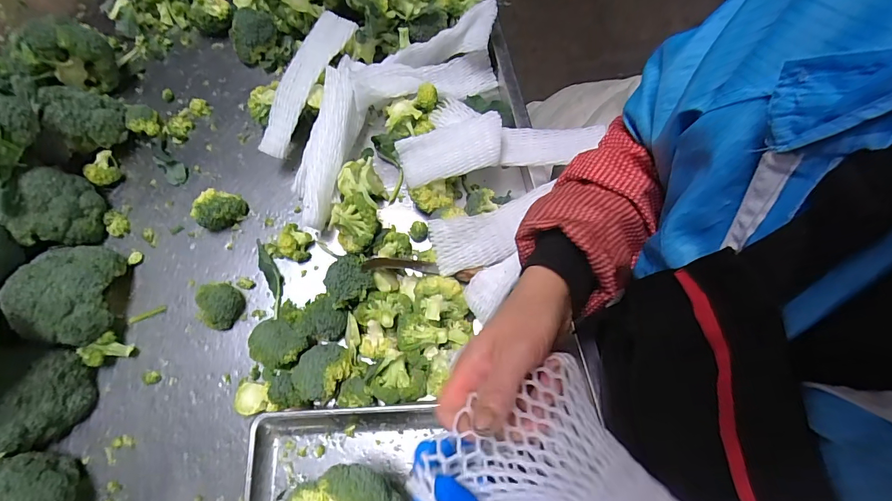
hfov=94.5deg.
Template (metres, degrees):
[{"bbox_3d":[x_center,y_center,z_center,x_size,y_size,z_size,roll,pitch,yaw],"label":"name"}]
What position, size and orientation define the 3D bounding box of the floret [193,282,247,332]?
[{"bbox_3d":[-0.303,0.072,0.548,0.054,0.042,0.058,-1,71,2],"label":"floret"}]

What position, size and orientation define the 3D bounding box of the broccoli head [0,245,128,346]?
[{"bbox_3d":[-0.488,0.054,0.535,0.106,0.094,0.133,-10,71,-2],"label":"broccoli head"}]

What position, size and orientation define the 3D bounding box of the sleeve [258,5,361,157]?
[{"bbox_3d":[-0.209,-0.247,0.604,0.050,0.041,0.232,24,73,10],"label":"sleeve"}]

